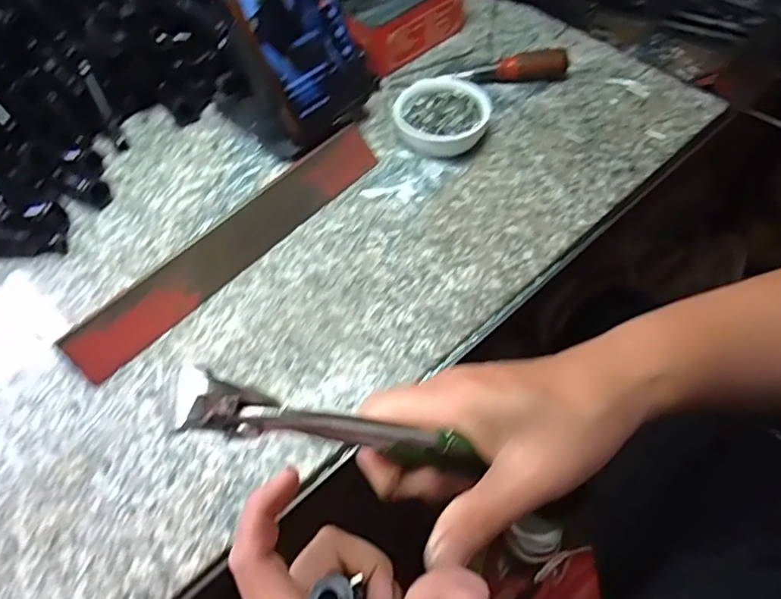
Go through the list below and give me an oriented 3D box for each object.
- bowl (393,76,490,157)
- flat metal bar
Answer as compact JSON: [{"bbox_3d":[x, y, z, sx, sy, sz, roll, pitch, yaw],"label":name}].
[{"bbox_3d":[0.040,-0.144,0.466,0.071,0.027,0.072,3,56,5],"label":"bowl"},{"bbox_3d":[-0.104,-0.041,0.405,0.253,0.034,0.008,-43,24,-22],"label":"flat metal bar"}]

